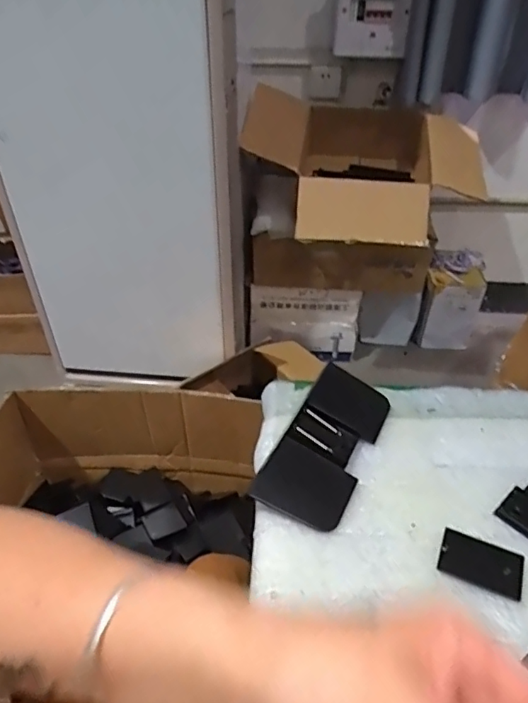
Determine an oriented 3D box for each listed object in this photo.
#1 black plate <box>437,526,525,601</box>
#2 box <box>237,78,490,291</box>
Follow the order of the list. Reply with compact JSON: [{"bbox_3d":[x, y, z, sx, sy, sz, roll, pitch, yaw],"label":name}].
[{"bbox_3d":[0.154,0.150,0.371,0.055,0.005,0.035,15,43,16],"label":"black plate"},{"bbox_3d":[0.252,-0.377,1.425,0.588,0.470,0.461,1,41,0],"label":"box"}]

